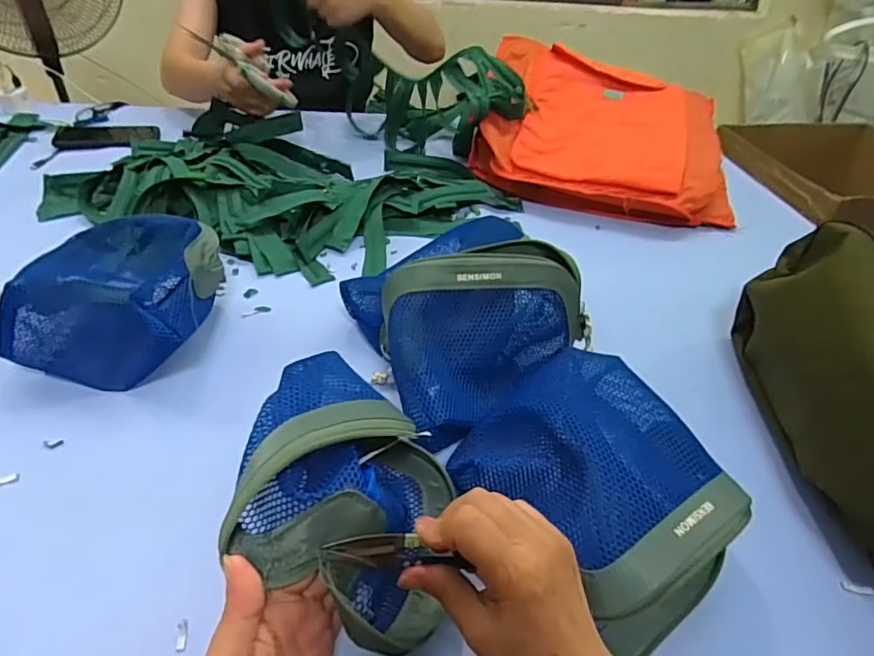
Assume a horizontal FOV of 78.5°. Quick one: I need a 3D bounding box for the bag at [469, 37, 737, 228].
[{"bbox_3d":[0.283,-0.339,0.919,0.428,0.145,0.389,9,40,5],"label":"bag"}]

